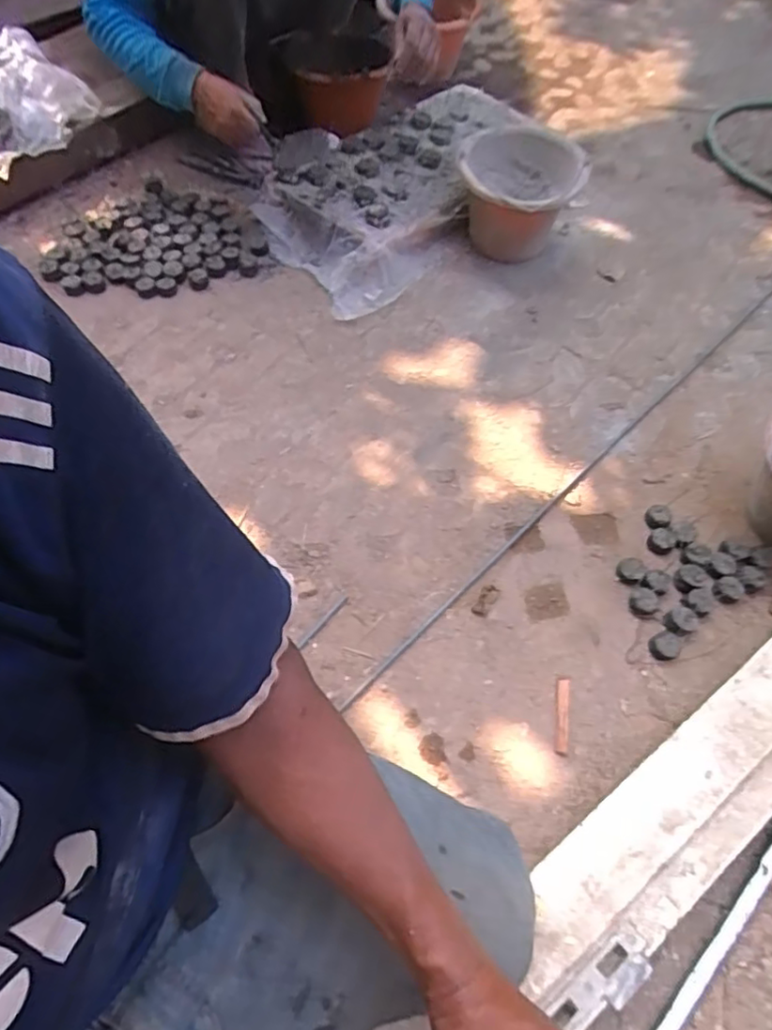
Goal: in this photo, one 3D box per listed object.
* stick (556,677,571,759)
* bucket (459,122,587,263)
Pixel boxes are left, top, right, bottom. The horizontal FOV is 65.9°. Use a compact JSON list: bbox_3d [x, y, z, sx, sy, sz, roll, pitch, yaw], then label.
[{"bbox_3d":[0.224,0.254,0.755,0.017,0.004,0.095,10,62,4],"label":"stick"},{"bbox_3d":[0.262,-0.644,1.210,0.242,0.177,0.292,15,63,7],"label":"bucket"}]

